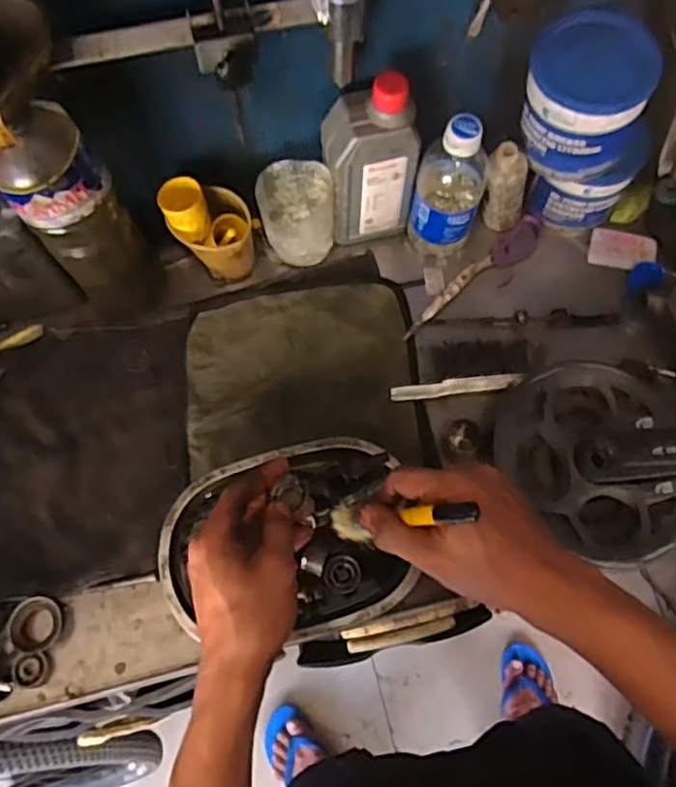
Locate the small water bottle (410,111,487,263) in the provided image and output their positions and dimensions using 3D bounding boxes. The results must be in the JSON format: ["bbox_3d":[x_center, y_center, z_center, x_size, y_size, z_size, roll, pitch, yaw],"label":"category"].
[{"bbox_3d":[0.105,-0.193,0.612,0.061,0.169,0.058,11,69,6],"label":"small water bottle"}]

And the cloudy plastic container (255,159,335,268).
[{"bbox_3d":[-0.038,-0.169,0.633,0.069,0.087,0.071,-1,68,1],"label":"cloudy plastic container"}]

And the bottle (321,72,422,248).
[{"bbox_3d":[0.030,-0.211,0.605,0.084,0.168,0.051,-4,68,0],"label":"bottle"}]

